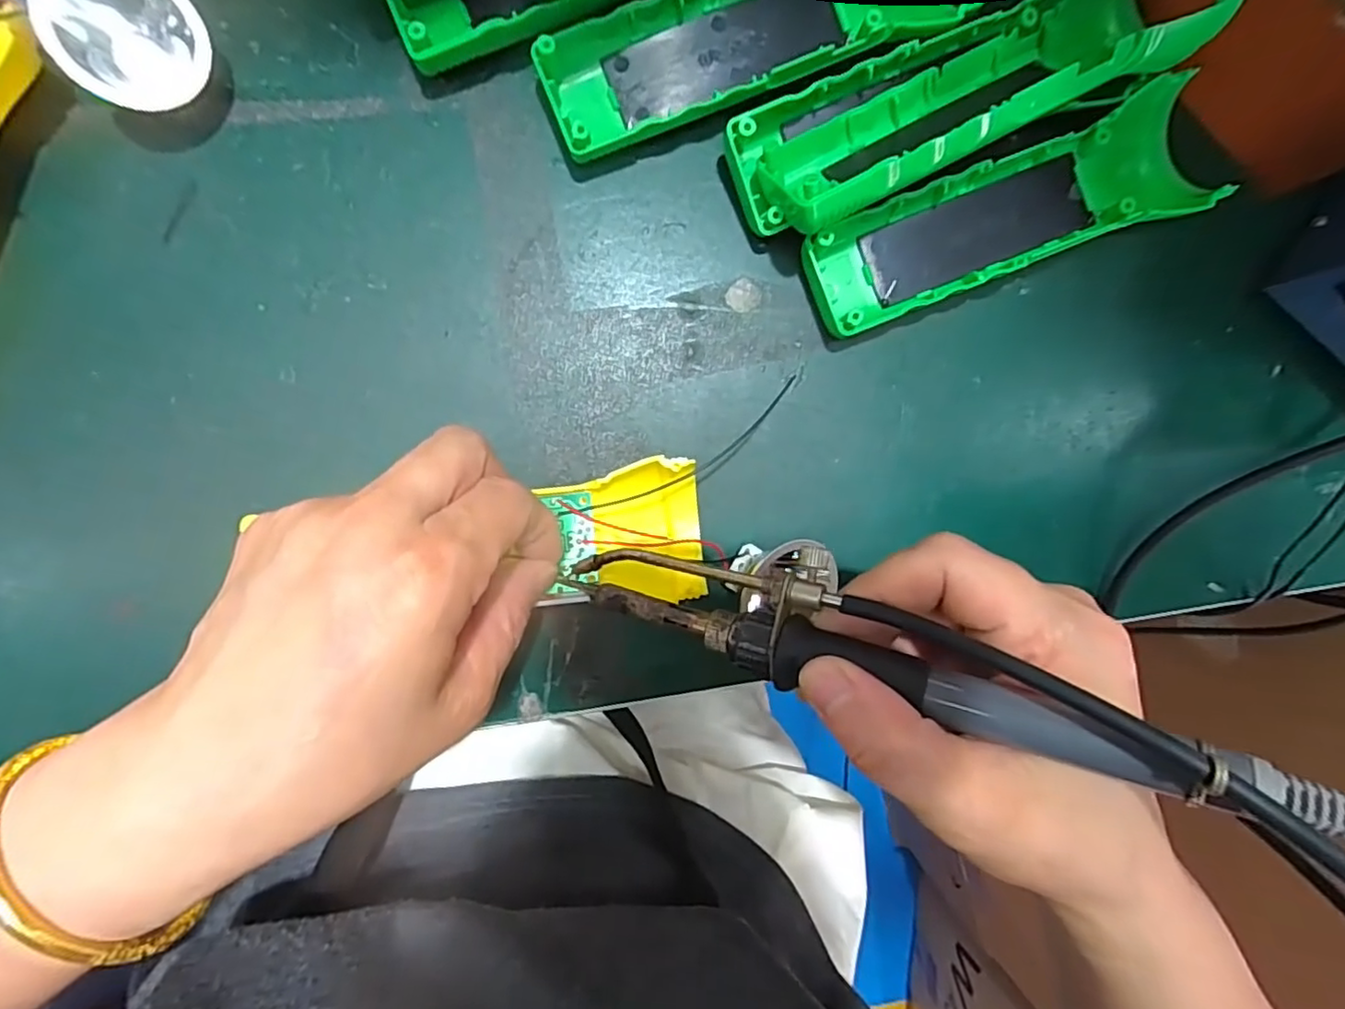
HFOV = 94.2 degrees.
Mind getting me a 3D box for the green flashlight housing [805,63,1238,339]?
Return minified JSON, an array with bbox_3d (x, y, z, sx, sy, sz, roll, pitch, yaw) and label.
[{"bbox_3d":[0.132,-0.114,0.251,0.159,0.024,0.045,-22,94,-3],"label":"green flashlight housing"}]

